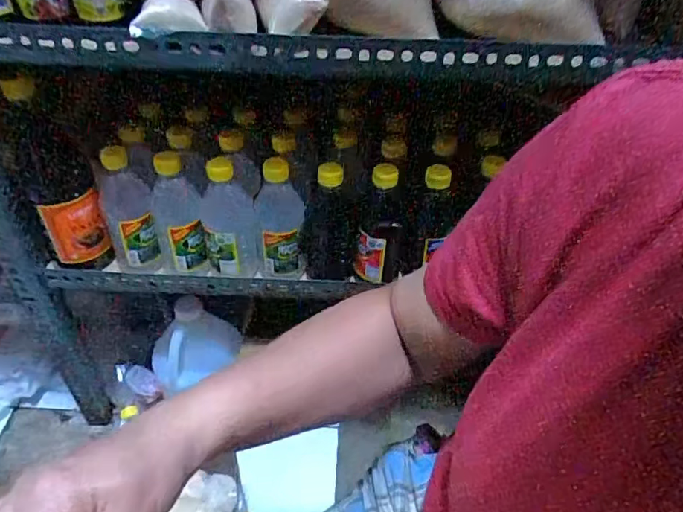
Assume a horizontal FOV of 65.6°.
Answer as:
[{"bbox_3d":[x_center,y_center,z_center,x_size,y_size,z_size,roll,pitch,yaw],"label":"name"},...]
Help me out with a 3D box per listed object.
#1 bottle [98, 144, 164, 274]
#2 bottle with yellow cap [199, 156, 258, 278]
[{"bbox_3d":[-0.260,-0.049,0.650,0.056,0.158,0.056,-18,48,-21],"label":"bottle"},{"bbox_3d":[-0.138,-0.045,0.643,0.062,0.153,0.049,-7,44,-11],"label":"bottle with yellow cap"}]

